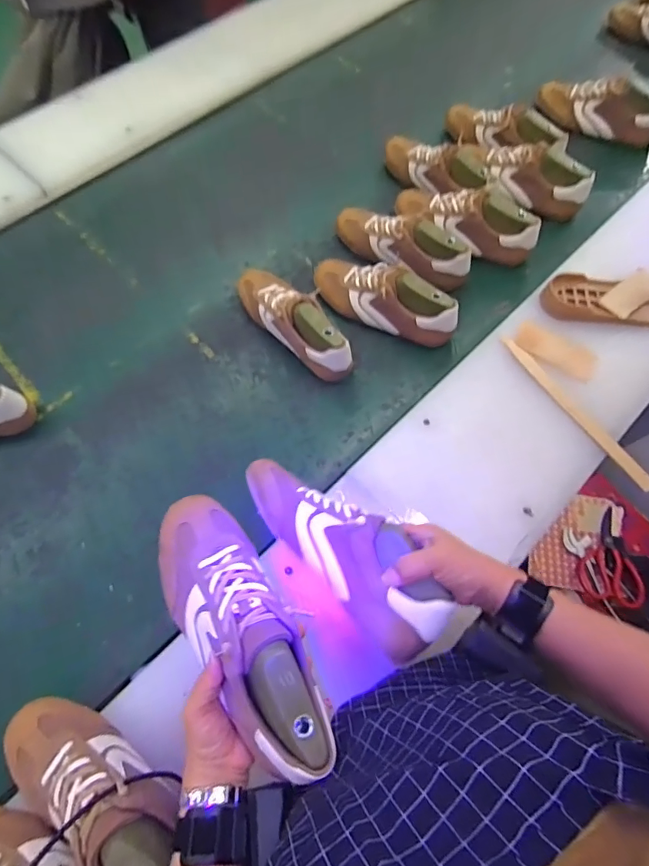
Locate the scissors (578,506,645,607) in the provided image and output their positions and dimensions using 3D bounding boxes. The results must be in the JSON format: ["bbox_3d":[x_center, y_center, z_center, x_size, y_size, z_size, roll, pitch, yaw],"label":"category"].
[{"bbox_3d":[0.516,0.227,0.833,0.100,0.029,0.177,-1,65,1],"label":"scissors"}]

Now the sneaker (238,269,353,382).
[{"bbox_3d":[-0.060,-0.199,0.770,0.077,0.095,0.275,-36,69,-15],"label":"sneaker"}]

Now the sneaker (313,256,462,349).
[{"bbox_3d":[0.097,-0.237,0.787,0.272,0.098,0.080,33,69,15],"label":"sneaker"}]

